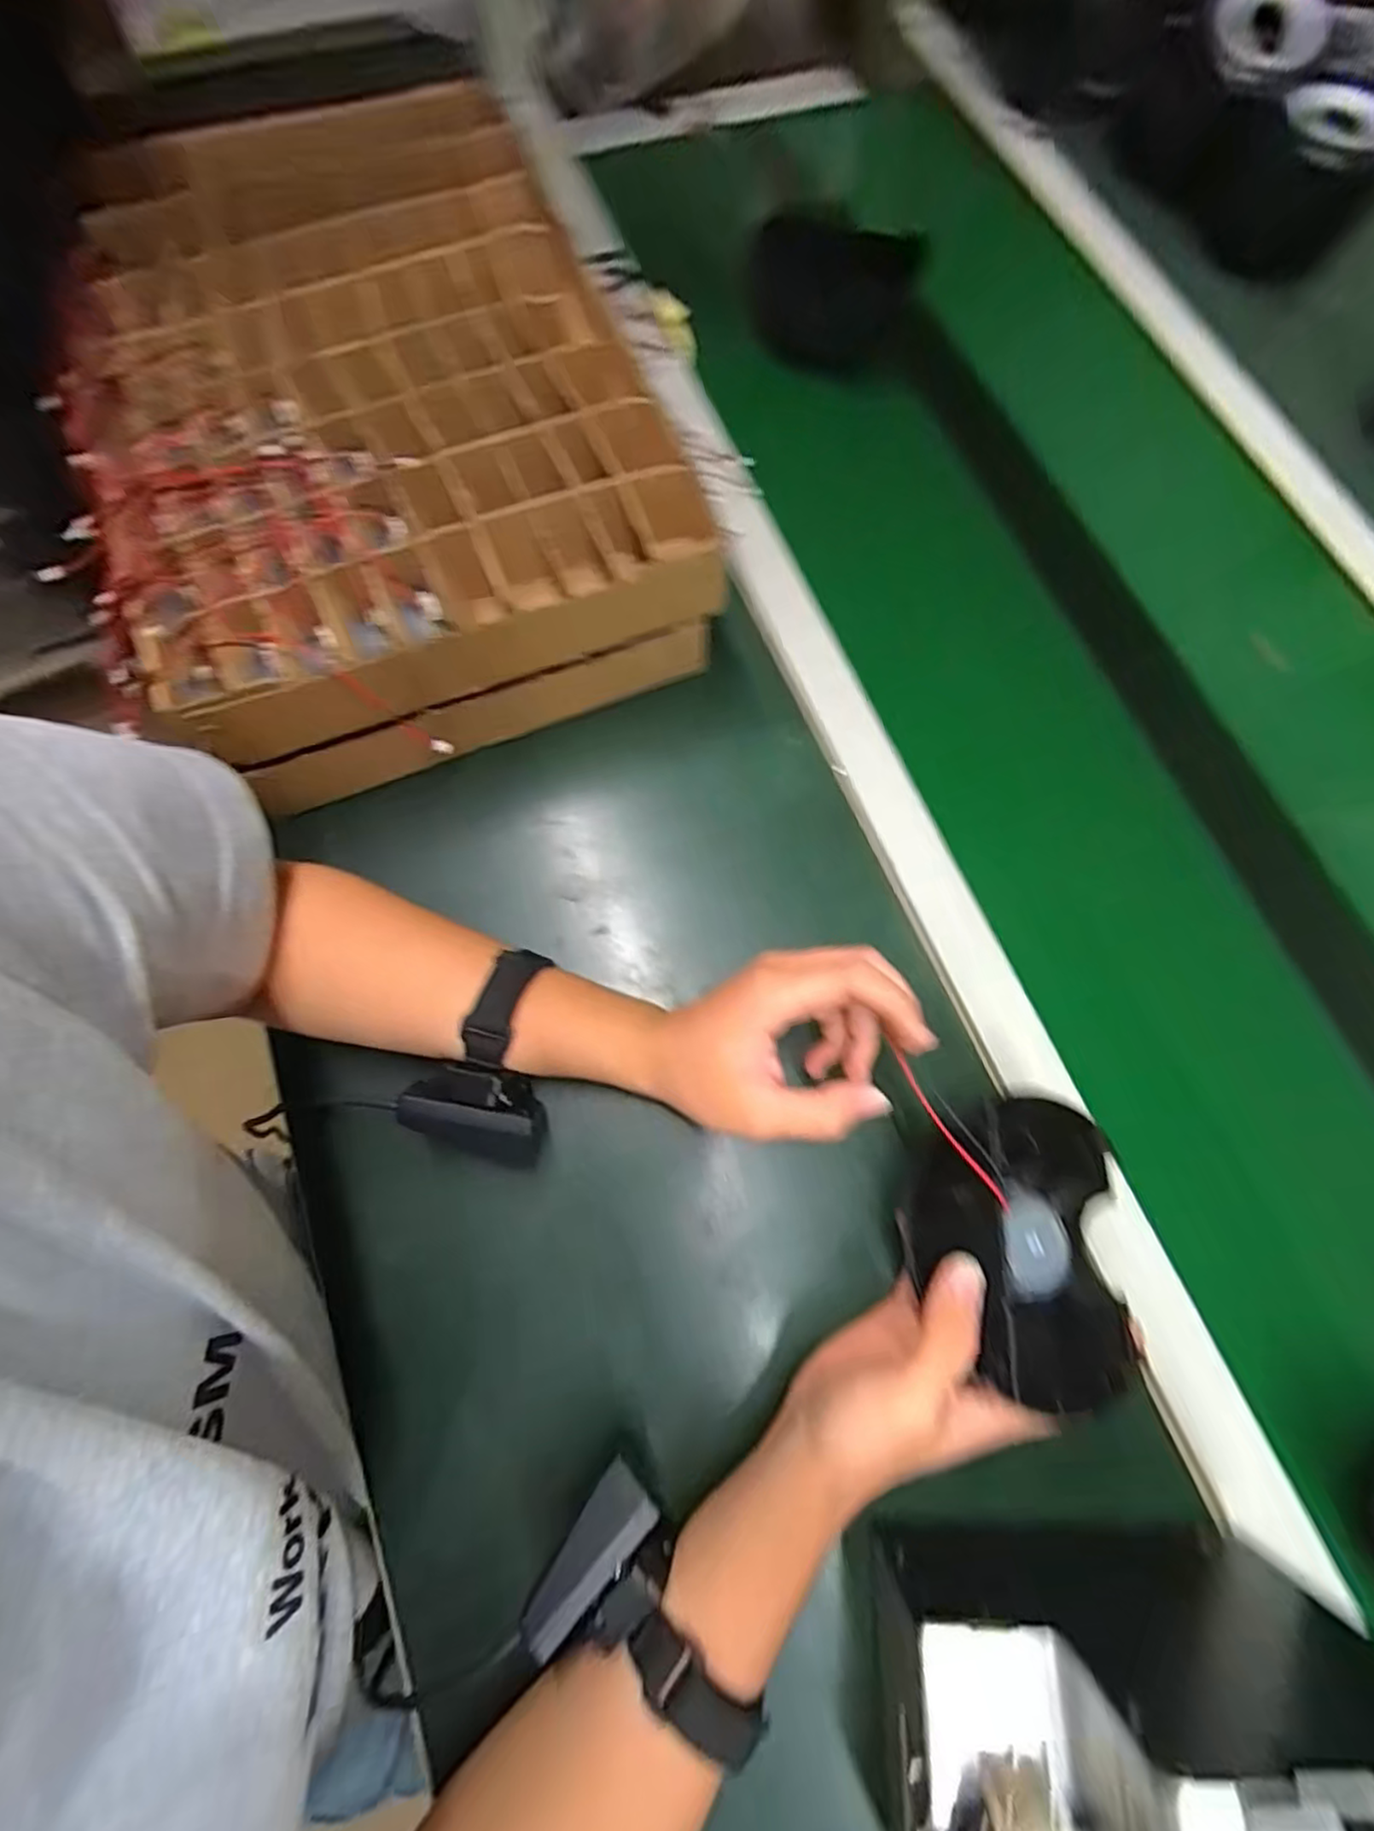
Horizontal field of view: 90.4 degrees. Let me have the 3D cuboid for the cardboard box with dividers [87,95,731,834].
[{"bbox_3d":[-0.204,-0.310,0.454,0.322,0.133,0.423,-22,75,-8],"label":"cardboard box with dividers"}]

